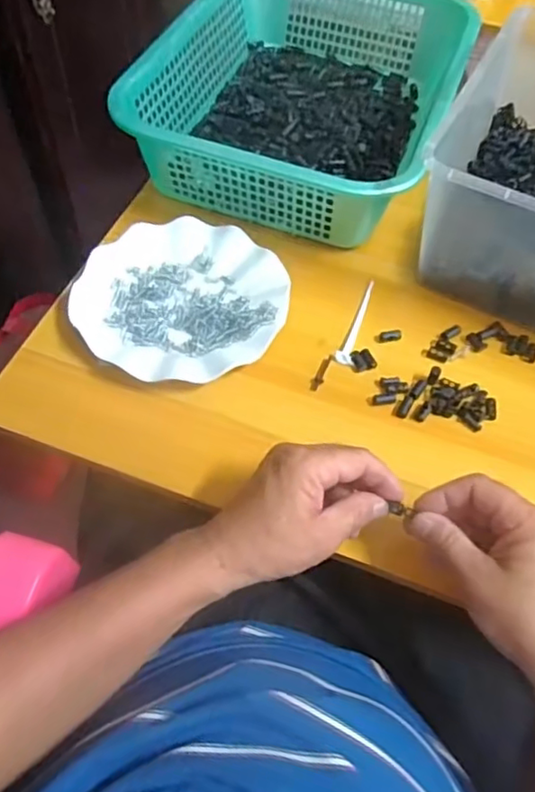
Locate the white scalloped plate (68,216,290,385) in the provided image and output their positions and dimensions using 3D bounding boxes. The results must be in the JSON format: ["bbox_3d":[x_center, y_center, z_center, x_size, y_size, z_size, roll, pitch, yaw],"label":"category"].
[{"bbox_3d":[-0.077,-0.086,0.554,0.179,0.023,0.183,2,57,-3],"label":"white scalloped plate"}]

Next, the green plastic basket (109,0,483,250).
[{"bbox_3d":[0.048,-0.339,0.669,0.284,0.087,0.376,21,58,10],"label":"green plastic basket"}]

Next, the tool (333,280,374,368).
[{"bbox_3d":[0.084,-0.070,0.564,0.017,0.004,0.105,19,58,8],"label":"tool"}]

